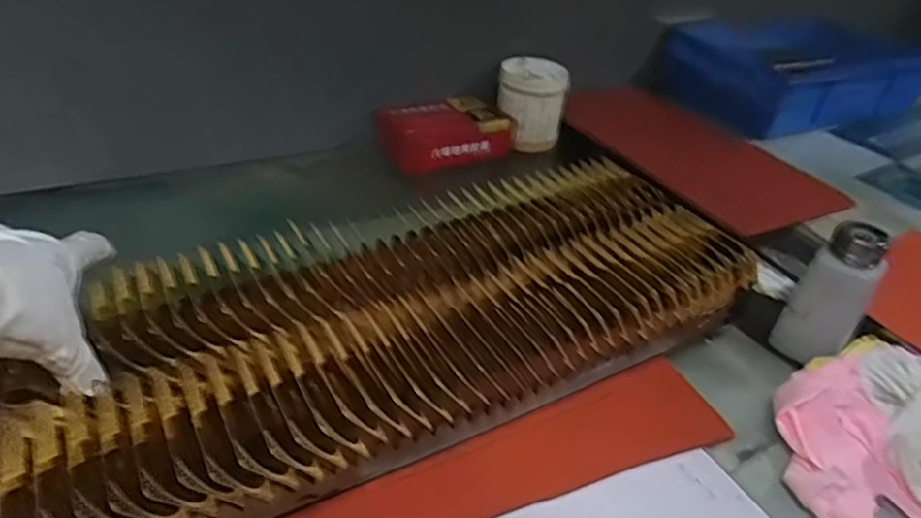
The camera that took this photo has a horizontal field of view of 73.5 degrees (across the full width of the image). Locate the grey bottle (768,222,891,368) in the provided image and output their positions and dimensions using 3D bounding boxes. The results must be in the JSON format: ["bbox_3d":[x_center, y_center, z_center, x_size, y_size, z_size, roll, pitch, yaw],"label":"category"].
[{"bbox_3d":[0.317,0.038,0.530,0.056,0.134,0.048,31,42,31],"label":"grey bottle"}]

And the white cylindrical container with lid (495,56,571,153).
[{"bbox_3d":[0.100,-0.222,0.876,0.094,0.106,0.087,8,35,3],"label":"white cylindrical container with lid"}]

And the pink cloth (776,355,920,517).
[{"bbox_3d":[0.282,0.134,0.462,0.087,0.036,0.140,5,35,-1],"label":"pink cloth"}]

